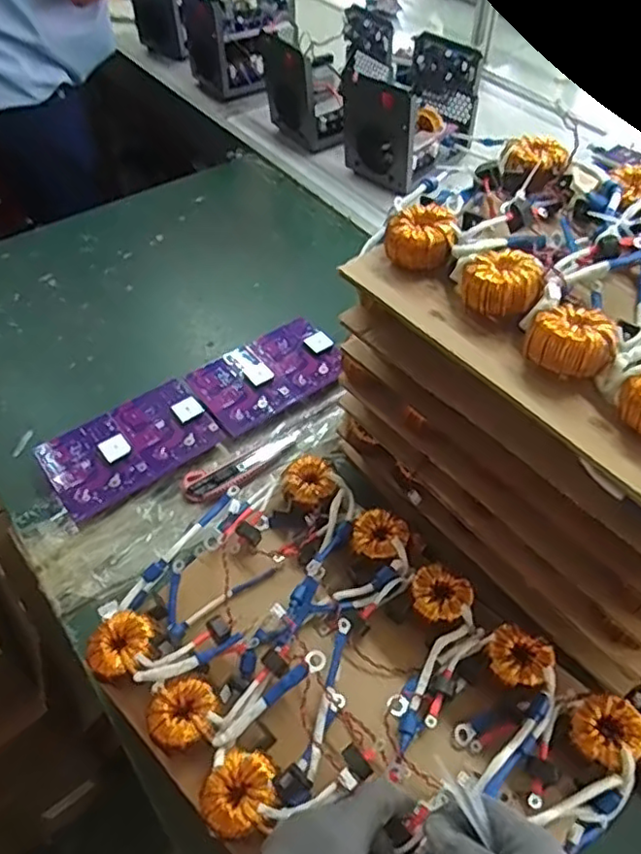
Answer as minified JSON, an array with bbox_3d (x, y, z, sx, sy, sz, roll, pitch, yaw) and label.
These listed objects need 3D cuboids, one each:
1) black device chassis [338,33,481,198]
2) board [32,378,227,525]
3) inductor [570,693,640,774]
[{"bbox_3d":[0.168,-0.573,1.164,0.214,0.185,0.150,-38,60,-25],"label":"black device chassis"},{"bbox_3d":[-0.234,0.019,0.770,0.197,0.021,0.123,-31,65,-18],"label":"board"},{"bbox_3d":[0.237,0.249,0.515,0.054,0.015,0.051,0,52,0],"label":"inductor"}]

